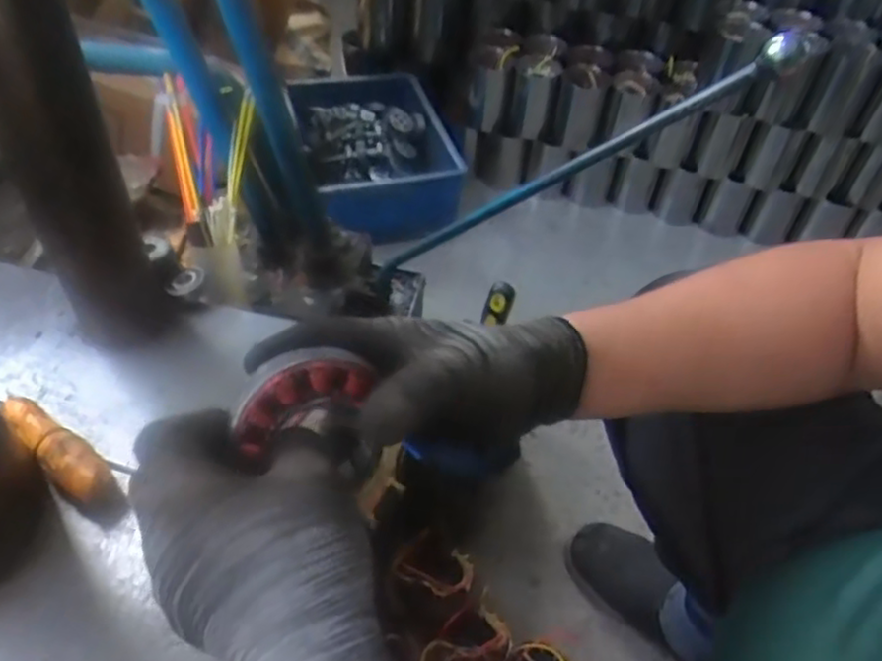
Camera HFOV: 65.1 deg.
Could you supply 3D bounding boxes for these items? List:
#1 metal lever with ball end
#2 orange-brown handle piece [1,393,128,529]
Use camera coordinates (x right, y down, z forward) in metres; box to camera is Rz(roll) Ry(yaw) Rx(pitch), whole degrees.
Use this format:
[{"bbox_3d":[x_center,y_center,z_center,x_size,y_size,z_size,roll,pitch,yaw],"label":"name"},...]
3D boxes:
[{"bbox_3d":[0.084,-0.123,0.580,0.438,0.029,0.025,-22,30,40],"label":"metal lever with ball end"},{"bbox_3d":[-0.253,0.085,0.459,0.122,0.029,0.029,30,51,22],"label":"orange-brown handle piece"}]

